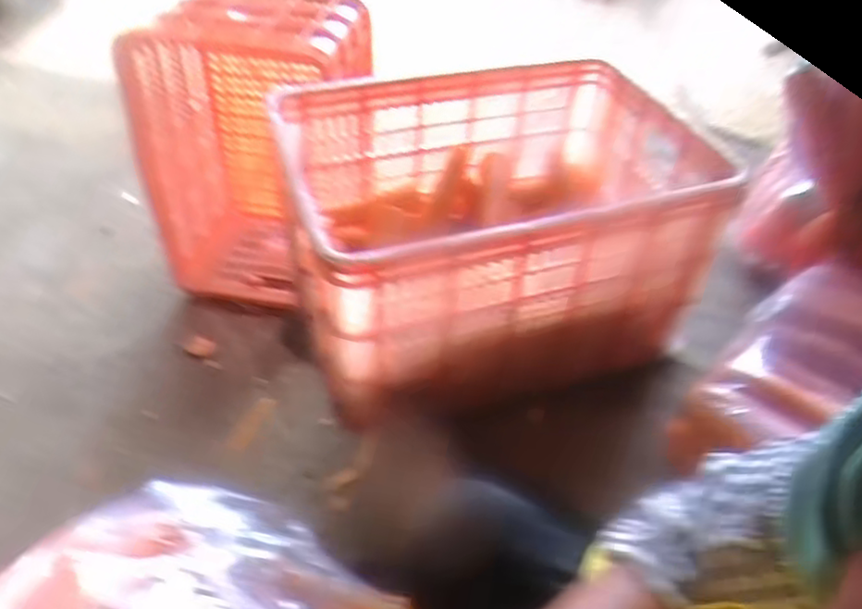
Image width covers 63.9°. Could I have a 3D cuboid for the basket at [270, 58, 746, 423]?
[{"bbox_3d":[0.081,-0.102,0.919,0.512,0.282,0.342,-12,43,-16],"label":"basket"}]

